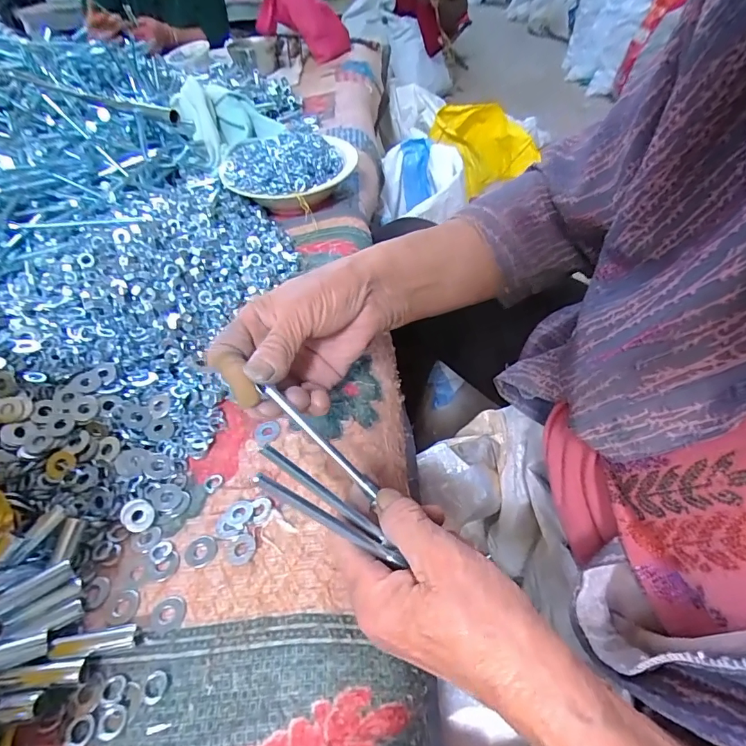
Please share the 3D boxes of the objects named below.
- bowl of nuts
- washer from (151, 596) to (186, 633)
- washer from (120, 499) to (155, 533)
[{"bbox_3d":[-0.104,-0.258,0.572,0.172,0.050,0.151,-11,46,-8],"label":"bowl of nuts"},{"bbox_3d":[-0.114,0.132,0.247,0.018,0.004,0.018,-7,45,-3],"label":"washer"},{"bbox_3d":[-0.151,0.090,0.286,0.021,0.004,0.019,23,51,24],"label":"washer"}]

